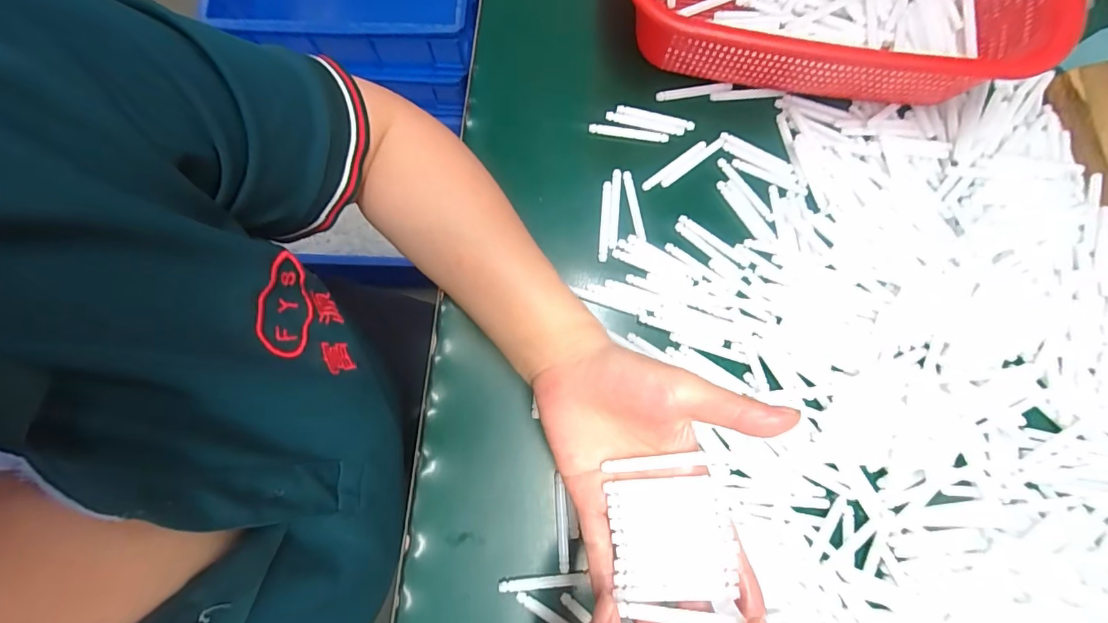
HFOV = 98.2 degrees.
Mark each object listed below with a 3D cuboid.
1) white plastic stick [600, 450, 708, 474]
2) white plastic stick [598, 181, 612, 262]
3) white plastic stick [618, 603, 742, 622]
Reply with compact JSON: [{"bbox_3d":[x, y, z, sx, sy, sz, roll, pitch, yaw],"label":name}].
[{"bbox_3d":[0.052,0.078,0.247,0.053,0.004,0.006,-13,78,20],"label":"white plastic stick"},{"bbox_3d":[0.036,-0.065,0.342,0.006,0.004,0.058,4,78,1],"label":"white plastic stick"},{"bbox_3d":[0.057,0.141,0.221,0.052,0.005,0.006,-5,78,18],"label":"white plastic stick"}]

